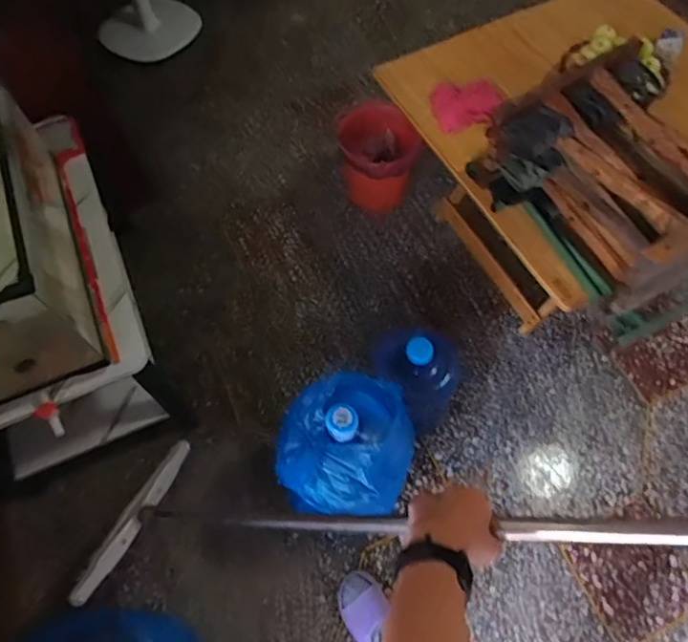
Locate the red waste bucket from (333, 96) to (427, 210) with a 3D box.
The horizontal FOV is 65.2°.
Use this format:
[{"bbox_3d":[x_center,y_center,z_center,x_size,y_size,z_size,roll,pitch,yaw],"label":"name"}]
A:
[{"bbox_3d":[0.109,-0.540,1.769,0.263,0.297,0.205,1,63,3],"label":"red waste bucket"}]

